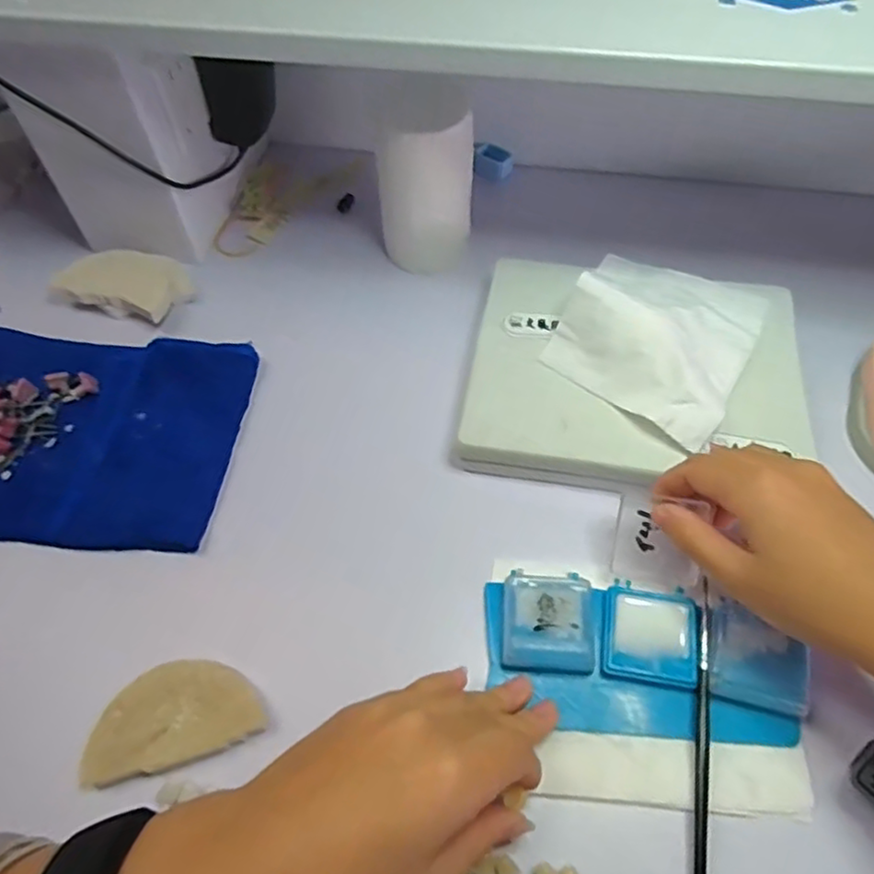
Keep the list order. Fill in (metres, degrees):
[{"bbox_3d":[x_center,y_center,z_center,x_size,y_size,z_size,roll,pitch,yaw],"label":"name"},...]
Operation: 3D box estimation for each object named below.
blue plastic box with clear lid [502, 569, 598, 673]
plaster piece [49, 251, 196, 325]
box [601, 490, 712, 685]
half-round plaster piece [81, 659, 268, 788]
[{"bbox_3d":[0.051,0.085,0.305,0.040,0.013,0.043,3,56,3],"label":"blue plastic box with clear lid"},{"bbox_3d":[-0.214,-0.104,0.447,0.093,0.028,0.046,19,59,14],"label":"plaster piece"},{"bbox_3d":[0.103,0.069,0.307,0.042,0.024,0.083,11,55,7],"label":"box"},{"bbox_3d":[-0.118,0.123,0.293,0.076,0.010,0.041,-16,57,-9],"label":"half-round plaster piece"}]

